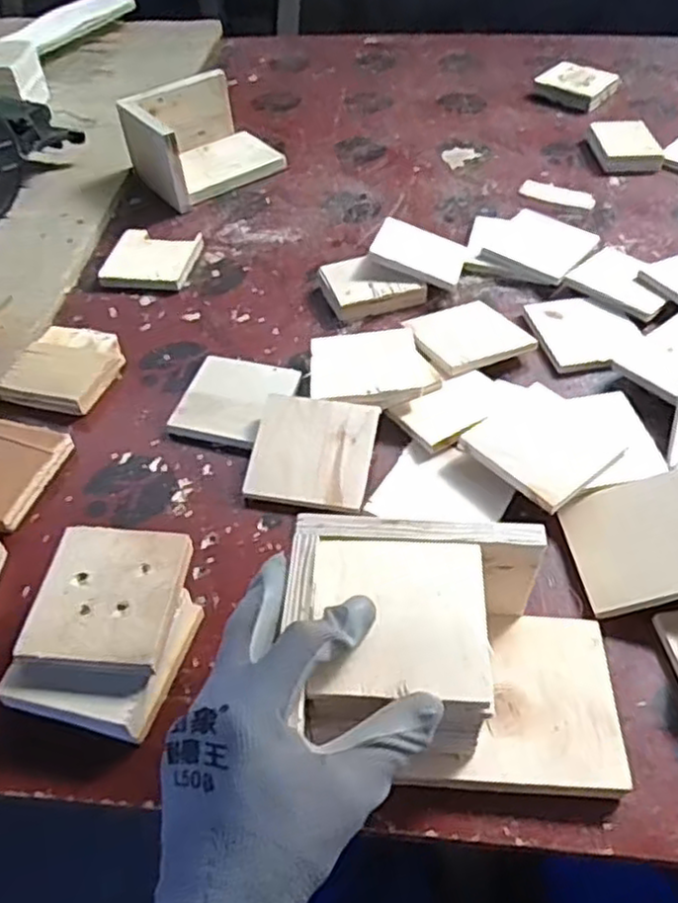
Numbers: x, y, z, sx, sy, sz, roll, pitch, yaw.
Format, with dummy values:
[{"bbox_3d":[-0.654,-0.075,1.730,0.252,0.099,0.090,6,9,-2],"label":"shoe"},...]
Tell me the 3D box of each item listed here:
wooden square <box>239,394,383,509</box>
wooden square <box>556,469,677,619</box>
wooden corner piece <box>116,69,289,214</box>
[{"bbox_3d":[-0.020,0.000,0.550,0.092,0.007,0.092,8,62,4],"label":"wooden square"},{"bbox_3d":[0.206,0.061,0.484,0.089,0.005,0.088,-19,52,12],"label":"wooden square"},{"bbox_3d":[-0.169,-0.382,0.862,0.152,0.090,0.135,-34,57,-25],"label":"wooden corner piece"}]

